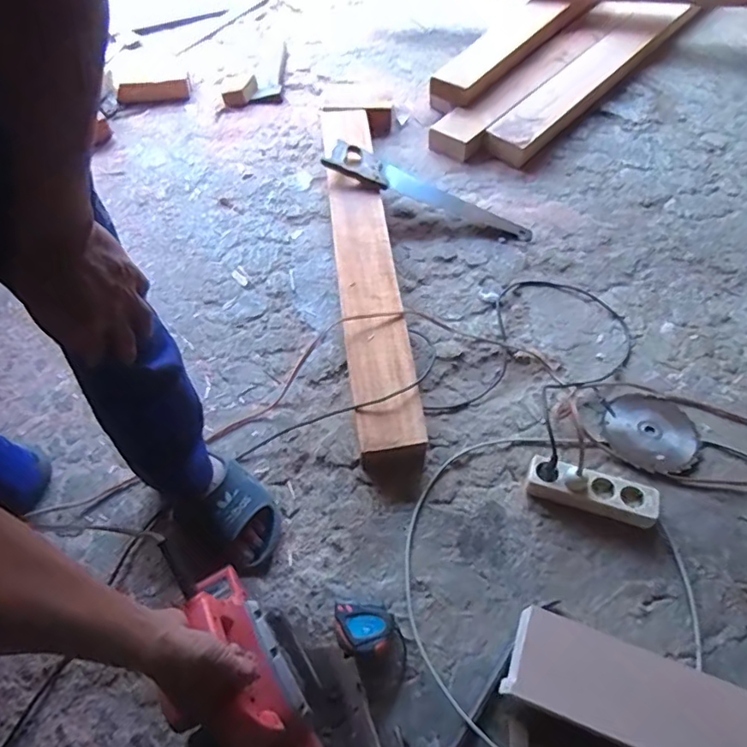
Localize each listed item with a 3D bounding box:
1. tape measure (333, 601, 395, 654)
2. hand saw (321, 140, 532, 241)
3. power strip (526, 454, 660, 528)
[{"bbox_3d":[-0.016,0.370,0.771,0.090,0.050,0.066,5,57,6],"label":"tape measure"},{"bbox_3d":[0.134,-0.437,1.300,0.523,0.039,0.124,23,59,1],"label":"hand saw"},{"bbox_3d":[0.357,0.191,0.882,0.202,0.048,0.065,17,58,13],"label":"power strip"}]

